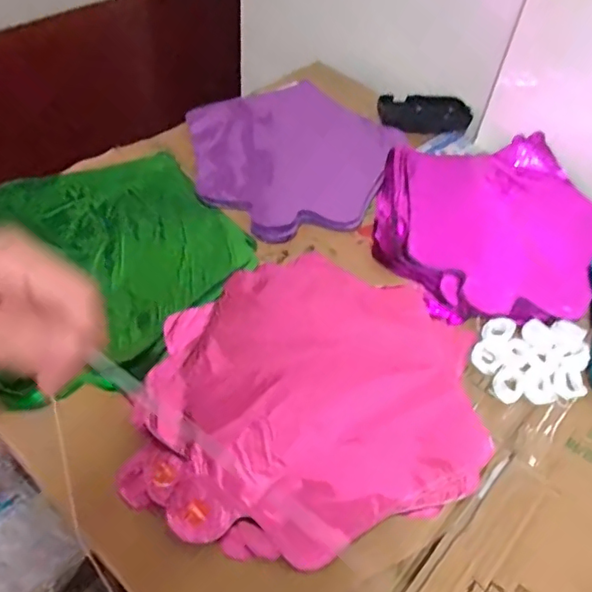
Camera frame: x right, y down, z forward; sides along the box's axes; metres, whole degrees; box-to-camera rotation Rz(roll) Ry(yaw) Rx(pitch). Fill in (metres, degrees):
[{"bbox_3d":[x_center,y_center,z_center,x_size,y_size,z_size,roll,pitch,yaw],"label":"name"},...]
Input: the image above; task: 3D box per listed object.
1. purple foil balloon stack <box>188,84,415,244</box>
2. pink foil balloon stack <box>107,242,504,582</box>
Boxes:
[{"bbox_3d":[-0.009,-0.156,0.610,0.228,0.009,0.221,39,58,23],"label":"purple foil balloon stack"},{"bbox_3d":[0.016,0.066,0.431,0.238,0.013,0.244,8,51,1],"label":"pink foil balloon stack"}]

